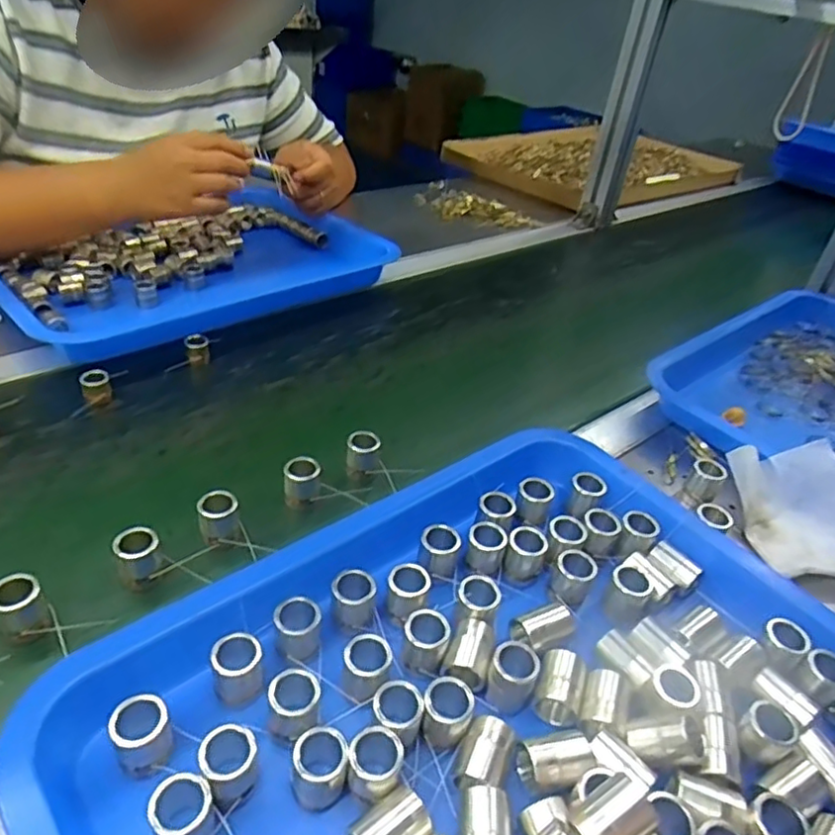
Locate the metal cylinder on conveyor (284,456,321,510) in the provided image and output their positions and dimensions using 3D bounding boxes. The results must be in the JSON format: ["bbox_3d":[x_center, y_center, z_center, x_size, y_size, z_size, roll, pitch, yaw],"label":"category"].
[{"bbox_3d":[-0.078,0.045,0.430,0.022,0.031,0.018,3,37,-8],"label":"metal cylinder on conveyor"}]

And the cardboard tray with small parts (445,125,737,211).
[{"bbox_3d":[0.357,-0.504,1.256,0.597,0.042,0.363,-24,48,-36],"label":"cardboard tray with small parts"}]

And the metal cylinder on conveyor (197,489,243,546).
[{"bbox_3d":[-0.122,0.064,0.396,0.023,0.032,0.021,-9,41,-23],"label":"metal cylinder on conveyor"}]

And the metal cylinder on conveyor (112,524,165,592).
[{"bbox_3d":[-0.159,0.082,0.365,0.023,0.033,0.021,-13,42,-27],"label":"metal cylinder on conveyor"}]

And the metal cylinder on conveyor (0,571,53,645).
[{"bbox_3d":[-0.205,0.099,0.329,0.022,0.032,0.019,-16,44,-29],"label":"metal cylinder on conveyor"}]

